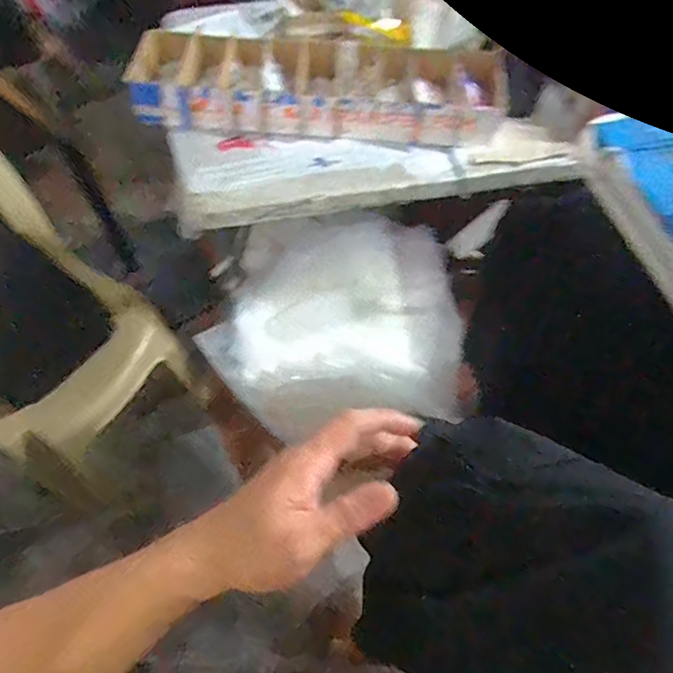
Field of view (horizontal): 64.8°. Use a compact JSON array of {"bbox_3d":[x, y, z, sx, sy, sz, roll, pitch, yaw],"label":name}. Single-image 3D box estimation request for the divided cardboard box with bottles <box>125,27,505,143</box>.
[{"bbox_3d":[-0.035,-0.448,0.928,0.630,0.087,0.220,6,59,1],"label":"divided cardboard box with bottles"}]

